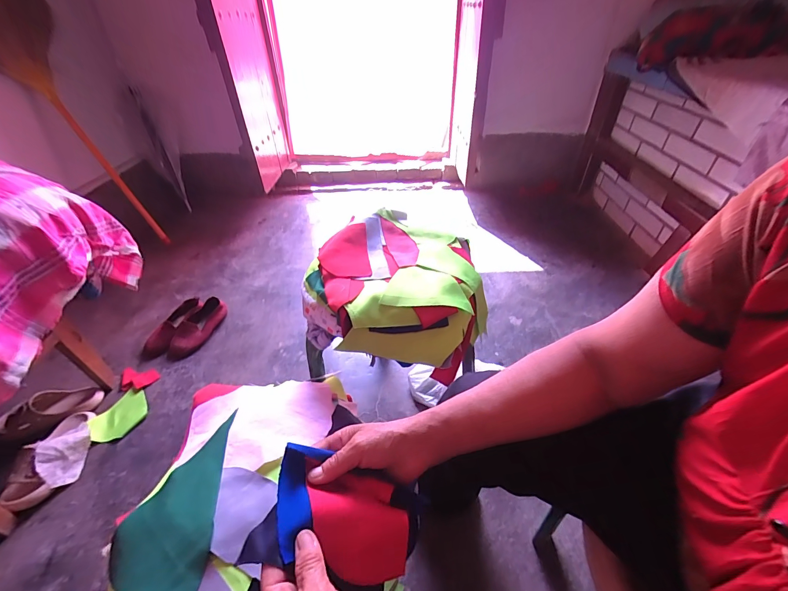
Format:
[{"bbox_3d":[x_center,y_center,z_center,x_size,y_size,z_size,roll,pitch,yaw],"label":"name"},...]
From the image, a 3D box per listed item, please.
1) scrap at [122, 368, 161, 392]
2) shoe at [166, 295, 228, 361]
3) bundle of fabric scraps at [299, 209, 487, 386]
[{"bbox_3d":[-0.687,0.222,0.956,0.097,0.014,0.066,-6,40,-4],"label":"scrap"},{"bbox_3d":[-0.600,0.096,1.076,0.082,0.062,0.211,8,40,12],"label":"shoe"},{"bbox_3d":[0.005,-0.023,0.606,0.305,0.107,0.303,5,40,8],"label":"bundle of fabric scraps"}]

